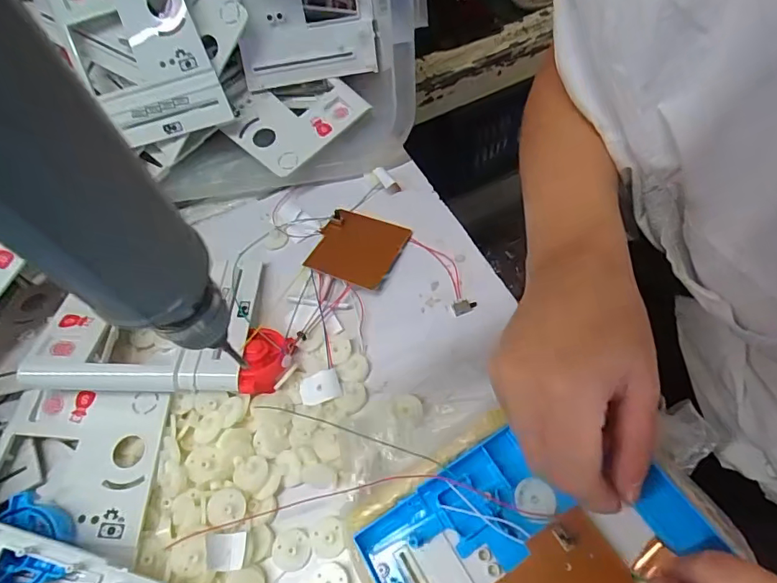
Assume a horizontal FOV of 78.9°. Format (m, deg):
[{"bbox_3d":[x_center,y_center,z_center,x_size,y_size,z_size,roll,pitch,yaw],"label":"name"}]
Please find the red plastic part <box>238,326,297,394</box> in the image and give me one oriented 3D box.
[{"bbox_3d":[-0.089,0.049,0.348,0.031,0.019,0.052,0,59,6],"label":"red plastic part"}]

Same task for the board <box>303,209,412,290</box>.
[{"bbox_3d":[-0.026,-0.038,0.406,0.072,0.007,0.069,20,63,17],"label":"board"}]

